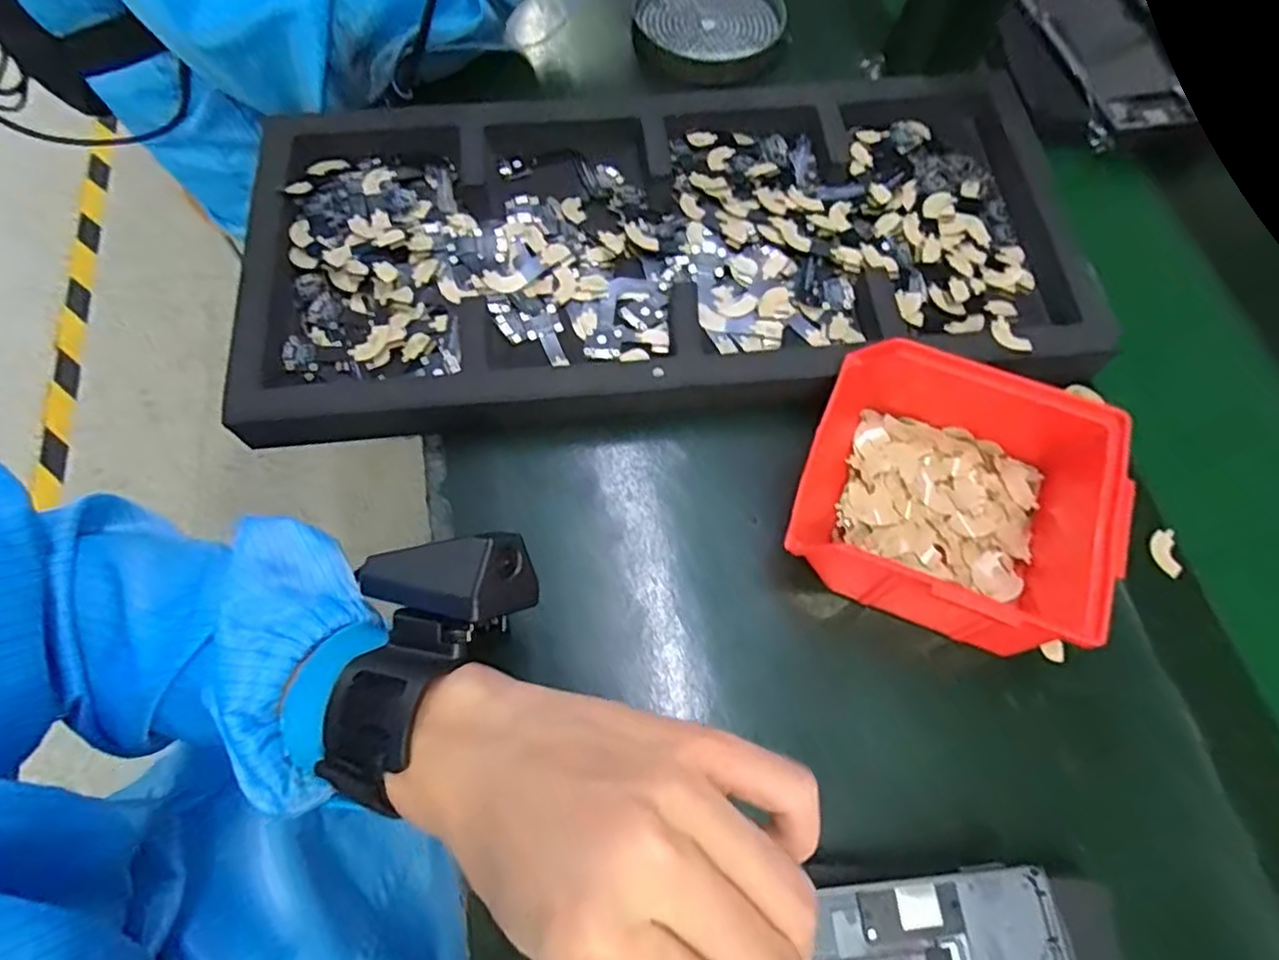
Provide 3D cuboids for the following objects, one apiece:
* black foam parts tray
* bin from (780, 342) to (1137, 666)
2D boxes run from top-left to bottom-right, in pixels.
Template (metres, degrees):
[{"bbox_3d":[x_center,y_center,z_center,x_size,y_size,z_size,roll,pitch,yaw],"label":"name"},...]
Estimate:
[{"bbox_3d":[0.021,-0.146,0.404,0.480,0.034,0.227,-3,67,-4],"label":"black foam parts tray"},{"bbox_3d":[0.154,0.009,0.334,0.140,0.069,0.133,21,66,5],"label":"bin"}]

